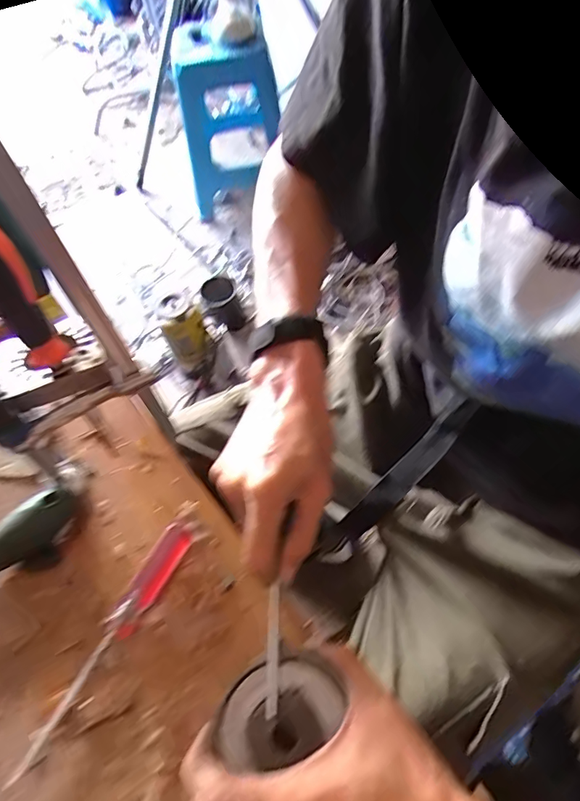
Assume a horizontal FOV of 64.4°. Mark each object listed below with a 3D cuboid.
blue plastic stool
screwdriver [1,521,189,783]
[{"bbox_3d":[-0.200,-0.909,1.477,0.323,0.455,0.352,-10,58,0],"label":"blue plastic stool"},{"bbox_3d":[-0.120,0.159,0.311,0.020,0.019,0.172,23,64,19],"label":"screwdriver"}]

